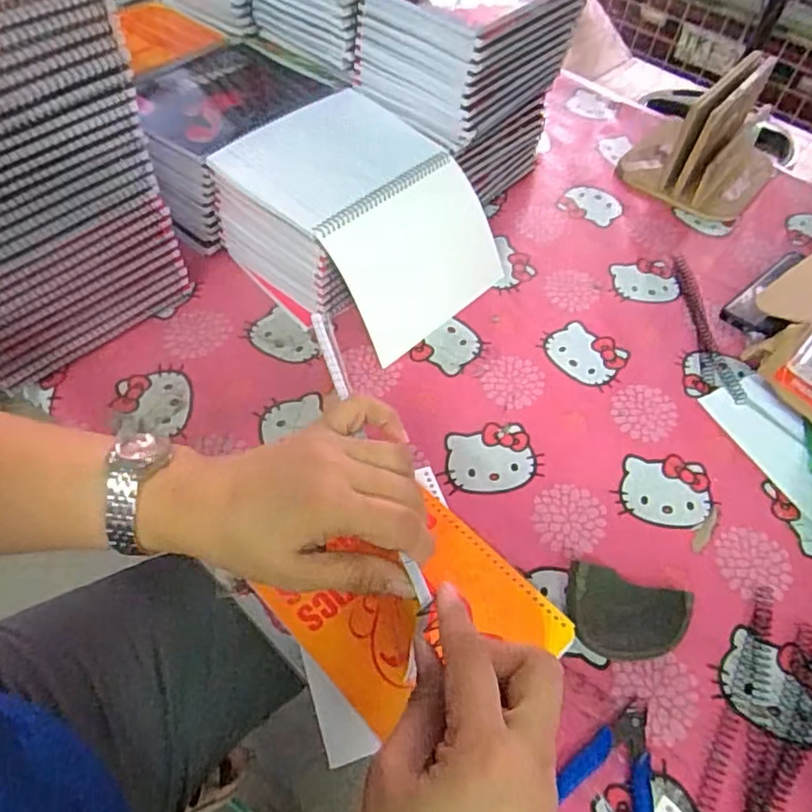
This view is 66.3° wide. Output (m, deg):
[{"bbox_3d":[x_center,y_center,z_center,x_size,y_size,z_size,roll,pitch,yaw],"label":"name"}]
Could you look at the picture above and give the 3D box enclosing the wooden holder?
[{"bbox_3d":[0.397,-0.355,0.797,0.167,0.132,0.186,36,59,20],"label":"wooden holder"}]

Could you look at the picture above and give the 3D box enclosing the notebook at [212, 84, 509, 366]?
[{"bbox_3d":[-0.027,-0.202,0.630,0.195,0.057,0.261,-42,95,-26],"label":"notebook"}]

